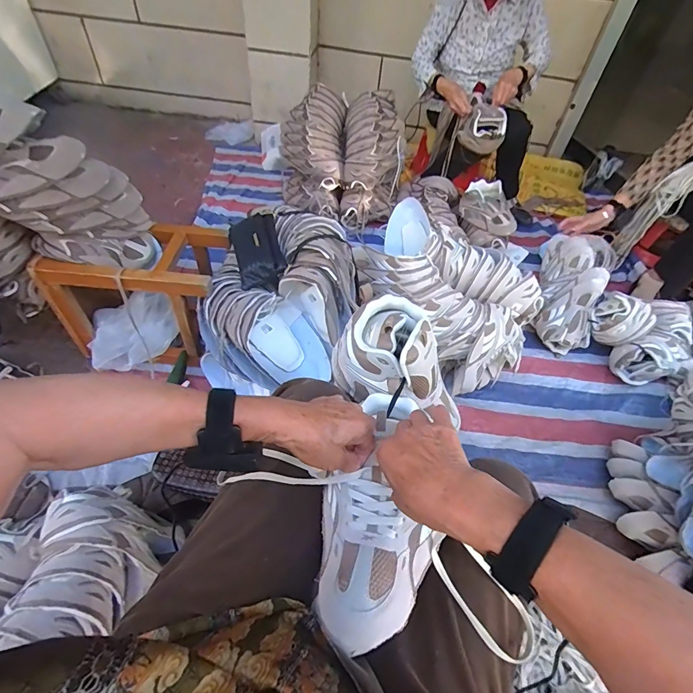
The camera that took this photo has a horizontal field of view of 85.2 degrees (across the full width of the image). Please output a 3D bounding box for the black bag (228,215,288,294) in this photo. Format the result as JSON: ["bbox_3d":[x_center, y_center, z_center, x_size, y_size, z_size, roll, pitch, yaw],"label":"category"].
[{"bbox_3d":[-0.222,-0.239,0.937,0.115,0.090,0.207,-11,50,-15],"label":"black bag"}]

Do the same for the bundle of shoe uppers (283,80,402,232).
[{"bbox_3d":[-0.017,-0.748,1.493,0.449,0.383,0.370,6,48,0],"label":"bundle of shoe uppers"}]

